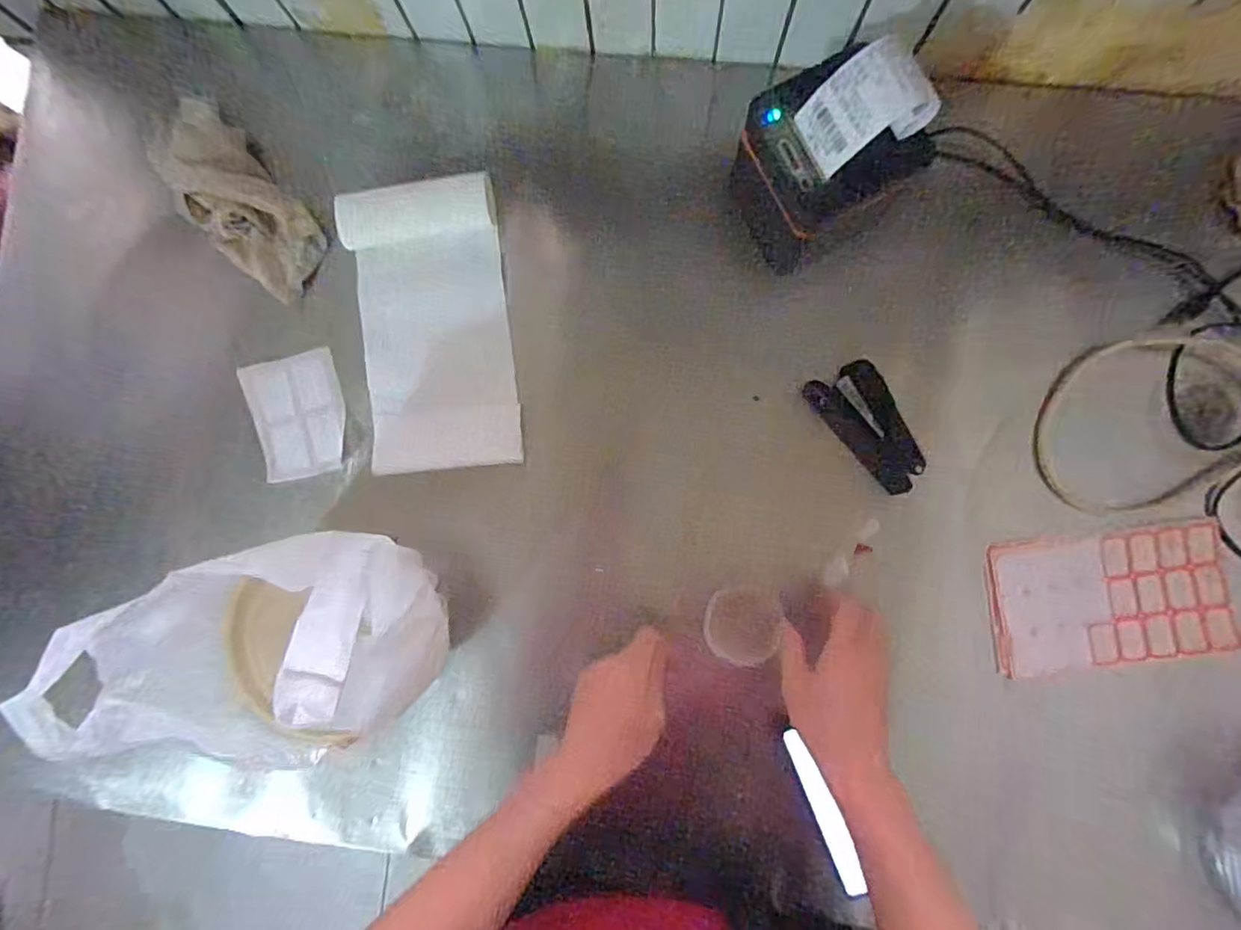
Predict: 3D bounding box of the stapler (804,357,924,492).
[{"bbox_3d":[0.226,-0.031,0.552,0.061,0.028,0.122,-26,86,3],"label":"stapler"}]

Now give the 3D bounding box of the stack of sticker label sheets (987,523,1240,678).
[{"bbox_3d":[0.450,0.124,0.549,0.204,0.013,0.120,-7,87,4],"label":"stack of sticker label sheets"}]

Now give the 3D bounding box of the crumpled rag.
[{"bbox_3d":[-0.384,-0.268,0.593,0.087,0.031,0.212,-40,86,2],"label":"crumpled rag"}]

